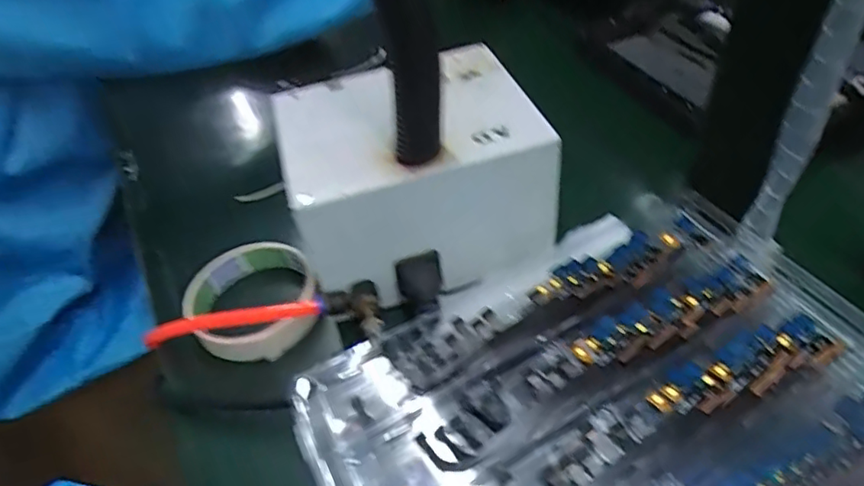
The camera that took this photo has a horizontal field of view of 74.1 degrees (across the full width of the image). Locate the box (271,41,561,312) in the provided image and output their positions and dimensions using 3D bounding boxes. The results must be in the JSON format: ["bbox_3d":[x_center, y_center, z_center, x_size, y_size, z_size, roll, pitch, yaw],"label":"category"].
[{"bbox_3d":[-0.016,-0.045,0.374,0.153,0.104,0.133,-17,48,-13],"label":"box"}]

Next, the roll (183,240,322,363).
[{"bbox_3d":[-0.123,0.039,0.386,0.084,0.027,0.085,-2,46,2],"label":"roll"}]

